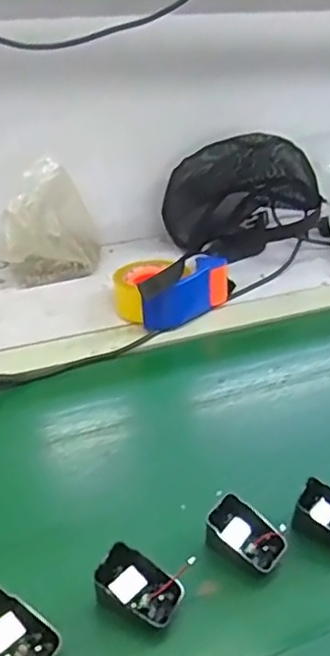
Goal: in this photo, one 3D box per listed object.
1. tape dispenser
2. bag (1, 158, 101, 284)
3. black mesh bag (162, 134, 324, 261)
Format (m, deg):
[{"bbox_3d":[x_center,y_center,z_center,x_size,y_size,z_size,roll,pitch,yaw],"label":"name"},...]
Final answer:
[{"bbox_3d":[0.009,-0.067,0.858,0.155,0.071,0.106,-21,43,-30],"label":"tape dispenser"},{"bbox_3d":[-0.158,-0.145,0.883,0.132,0.158,0.085,-2,37,-9],"label":"bag"},{"bbox_3d":[0.118,-0.208,0.990,0.214,0.179,0.127,-13,40,-22],"label":"black mesh bag"}]

